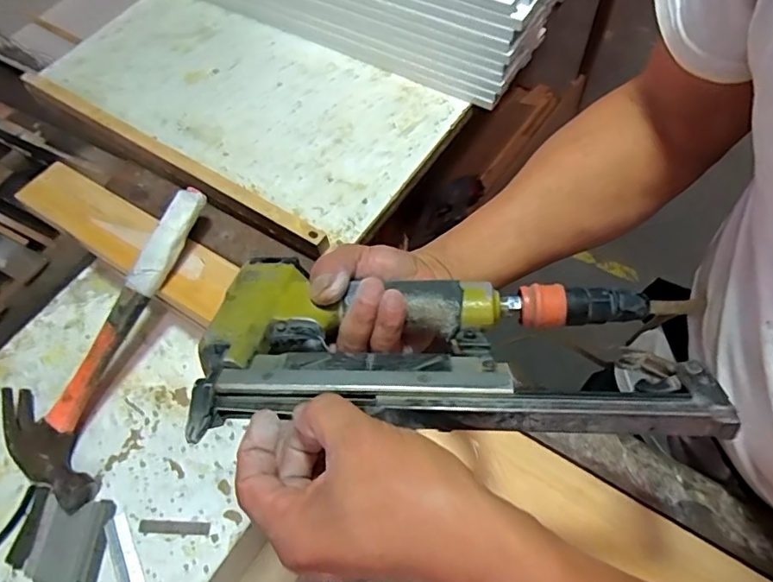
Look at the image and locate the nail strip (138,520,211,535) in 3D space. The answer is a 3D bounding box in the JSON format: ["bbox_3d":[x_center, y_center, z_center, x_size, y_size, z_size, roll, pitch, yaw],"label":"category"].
[{"bbox_3d":[-0.184,0.204,0.459,0.063,0.004,0.011,1,61,5],"label":"nail strip"}]

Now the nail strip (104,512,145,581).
[{"bbox_3d":[-0.224,0.224,0.452,0.020,0.004,0.066,-27,62,-10],"label":"nail strip"}]

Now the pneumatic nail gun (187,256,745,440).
[{"bbox_3d":[0.030,0.031,0.298,0.265,0.048,0.125,4,58,9],"label":"pneumatic nail gun"}]

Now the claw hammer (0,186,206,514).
[{"bbox_3d":[-0.252,0.036,0.497,0.126,0.031,0.292,27,85,18],"label":"claw hammer"}]

